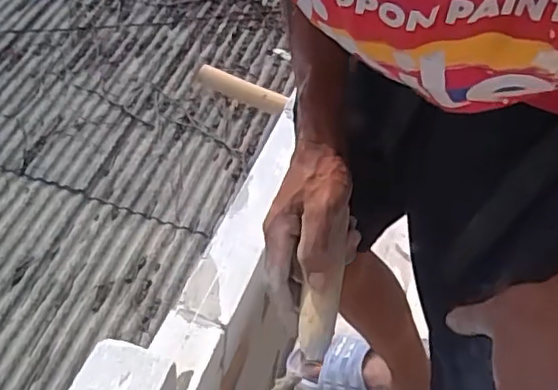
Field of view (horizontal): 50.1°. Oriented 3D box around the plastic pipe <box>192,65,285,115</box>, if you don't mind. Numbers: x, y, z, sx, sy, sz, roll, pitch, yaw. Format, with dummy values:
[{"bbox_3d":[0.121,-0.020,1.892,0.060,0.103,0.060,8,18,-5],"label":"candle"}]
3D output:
[{"bbox_3d":[-0.095,-0.275,1.582,0.280,0.053,0.051,24,48,16],"label":"plastic pipe"}]

